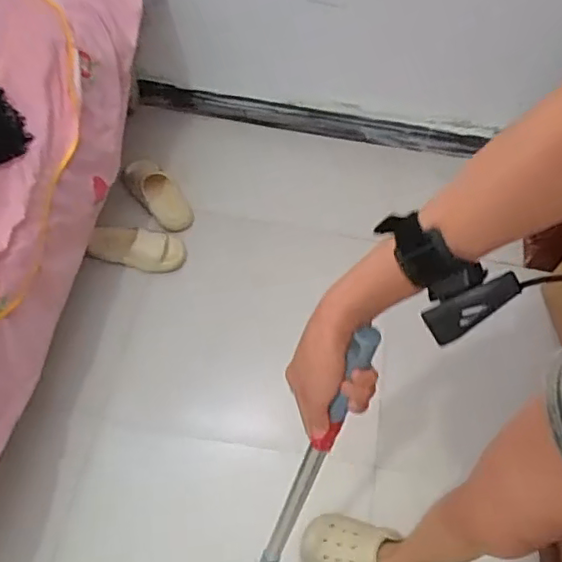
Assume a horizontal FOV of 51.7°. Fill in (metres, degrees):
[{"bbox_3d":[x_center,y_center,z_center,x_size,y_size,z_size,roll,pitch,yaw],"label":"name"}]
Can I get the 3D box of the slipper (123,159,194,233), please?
[{"bbox_3d":[-0.324,-0.230,1.568,0.106,0.068,0.233,-32,63,-20],"label":"slipper"}]

